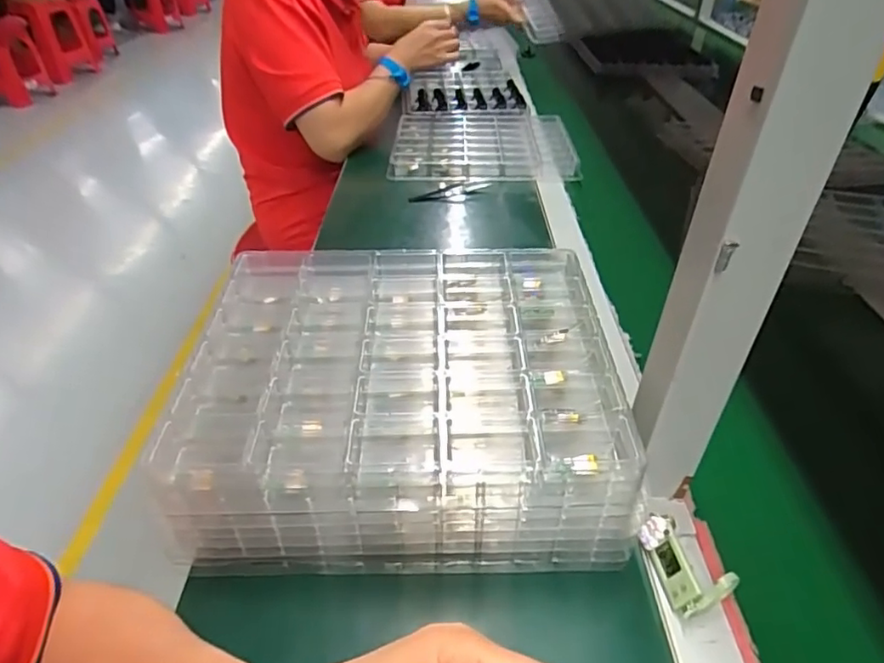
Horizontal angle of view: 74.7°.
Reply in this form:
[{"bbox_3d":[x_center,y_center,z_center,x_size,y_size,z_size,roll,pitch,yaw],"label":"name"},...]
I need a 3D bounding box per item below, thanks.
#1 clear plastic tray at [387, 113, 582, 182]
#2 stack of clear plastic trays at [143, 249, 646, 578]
[{"bbox_3d":[0.066,-0.320,0.995,0.296,0.032,0.266,0,38,0],"label":"clear plastic tray"},{"bbox_3d":[-0.028,0.046,0.447,0.290,0.104,0.241,-1,38,-2],"label":"stack of clear plastic trays"}]

